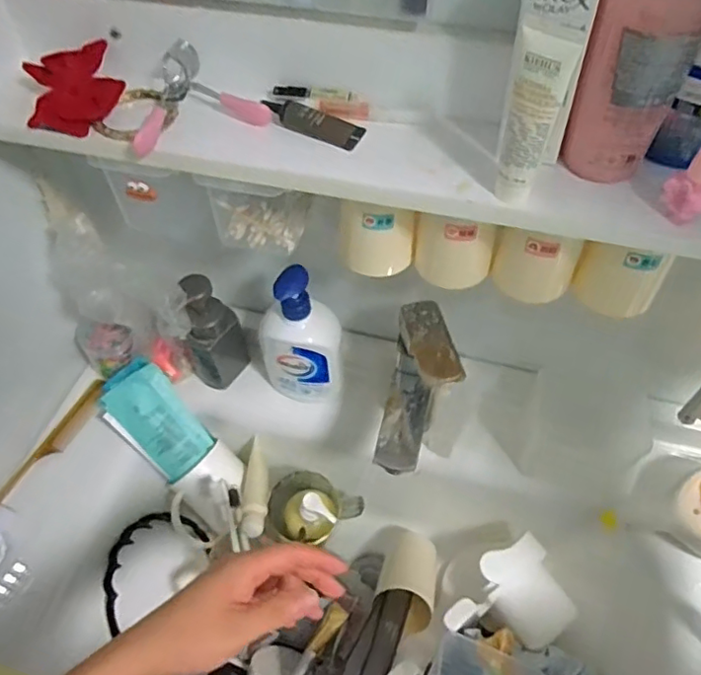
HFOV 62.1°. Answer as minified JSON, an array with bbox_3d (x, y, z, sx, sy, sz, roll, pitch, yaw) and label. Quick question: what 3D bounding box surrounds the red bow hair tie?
[{"bbox_3d":[-0.210,-0.191,0.444,0.068,0.027,0.083,-17,54,-12],"label":"red bow hair tie"}]

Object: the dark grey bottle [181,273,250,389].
[{"bbox_3d":[-0.153,-0.003,0.644,0.068,0.149,0.046,-17,54,-12],"label":"dark grey bottle"}]

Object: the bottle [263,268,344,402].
[{"bbox_3d":[-0.055,-0.001,0.621,0.084,0.177,0.056,-9,53,-6],"label":"bottle"}]

